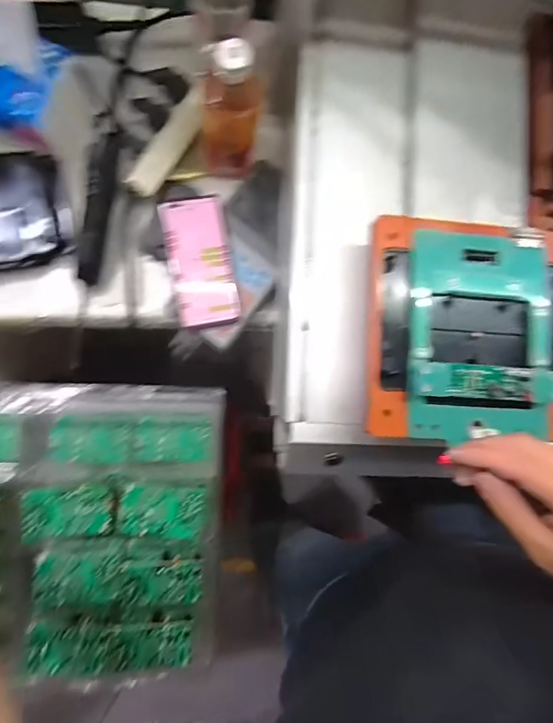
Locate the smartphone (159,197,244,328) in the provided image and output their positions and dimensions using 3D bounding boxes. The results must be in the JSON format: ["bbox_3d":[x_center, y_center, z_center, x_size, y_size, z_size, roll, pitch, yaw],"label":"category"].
[{"bbox_3d":[-0.095,-0.125,0.538,0.078,0.014,0.161,-11,94,-8],"label":"smartphone"}]

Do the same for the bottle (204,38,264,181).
[{"bbox_3d":[-0.050,-0.274,0.483,0.058,0.167,0.055,0,88,-8],"label":"bottle"}]

